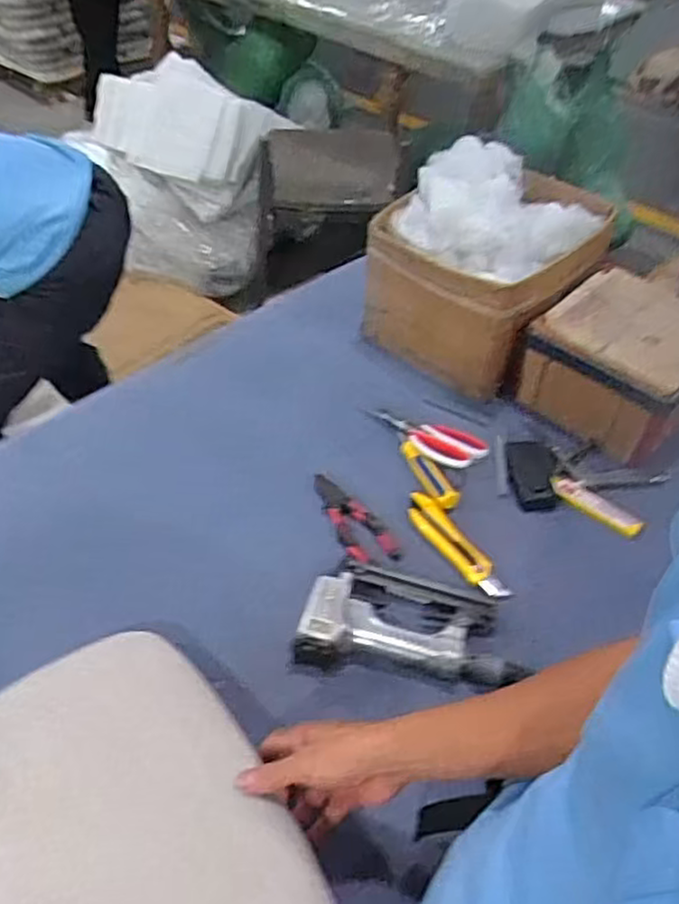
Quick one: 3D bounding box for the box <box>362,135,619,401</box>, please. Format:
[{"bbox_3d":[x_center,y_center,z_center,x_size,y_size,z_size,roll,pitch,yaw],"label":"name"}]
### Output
[{"bbox_3d":[0.212,-0.268,1.059,0.254,0.268,0.299,33,52,27],"label":"box"}]

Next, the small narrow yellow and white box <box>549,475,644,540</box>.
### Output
[{"bbox_3d":[0.320,0.067,0.905,0.120,0.011,0.032,30,51,24],"label":"small narrow yellow and white box"}]

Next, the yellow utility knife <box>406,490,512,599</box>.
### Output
[{"bbox_3d":[0.135,0.110,0.854,0.043,0.017,0.160,-26,52,-26],"label":"yellow utility knife"}]

